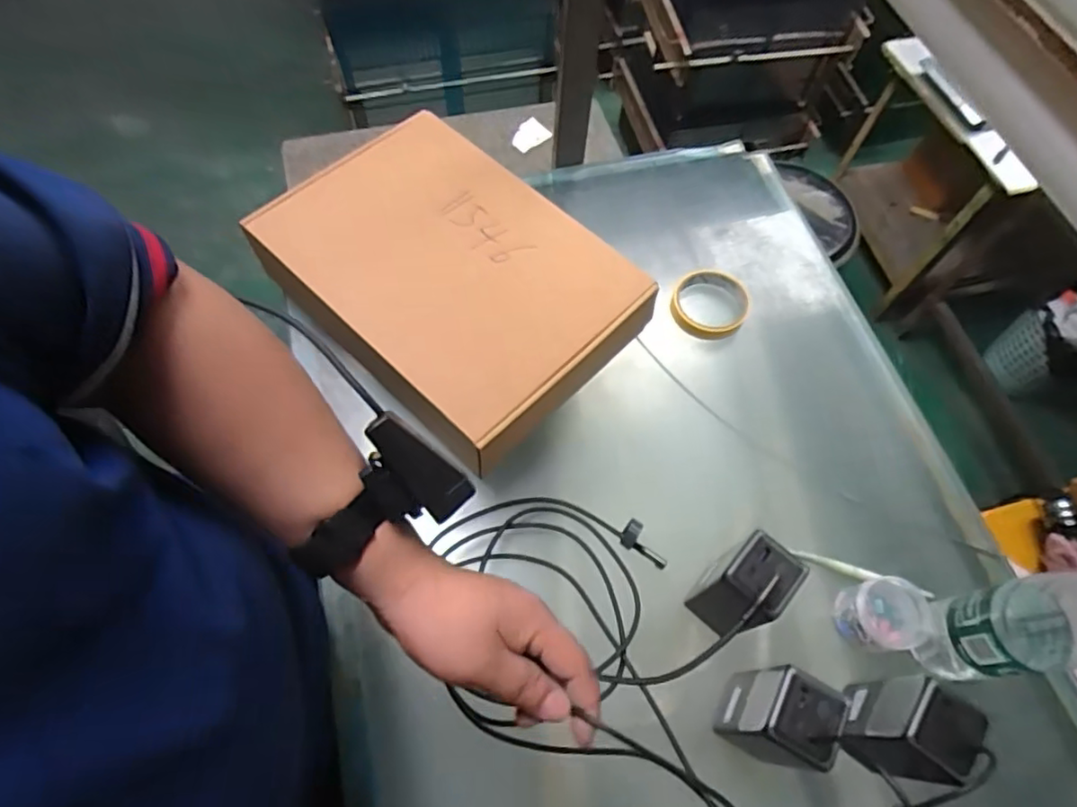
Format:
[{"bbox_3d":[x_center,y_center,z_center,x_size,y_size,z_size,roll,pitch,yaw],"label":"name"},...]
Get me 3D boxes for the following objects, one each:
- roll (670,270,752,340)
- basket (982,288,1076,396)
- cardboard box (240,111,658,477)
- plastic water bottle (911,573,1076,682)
[{"bbox_3d":[0.197,-0.116,0.718,0.084,0.020,0.097,25,65,9],"label":"roll"},{"bbox_3d":[1.235,-0.130,1.469,0.223,0.231,0.216,-25,67,-14],"label":"basket"},{"bbox_3d":[-0.095,-0.135,0.659,0.358,0.065,0.256,41,72,13],"label":"cardboard box"},{"bbox_3d":[0.374,0.169,0.479,0.061,0.226,0.069,-3,64,-4],"label":"plastic water bottle"}]

